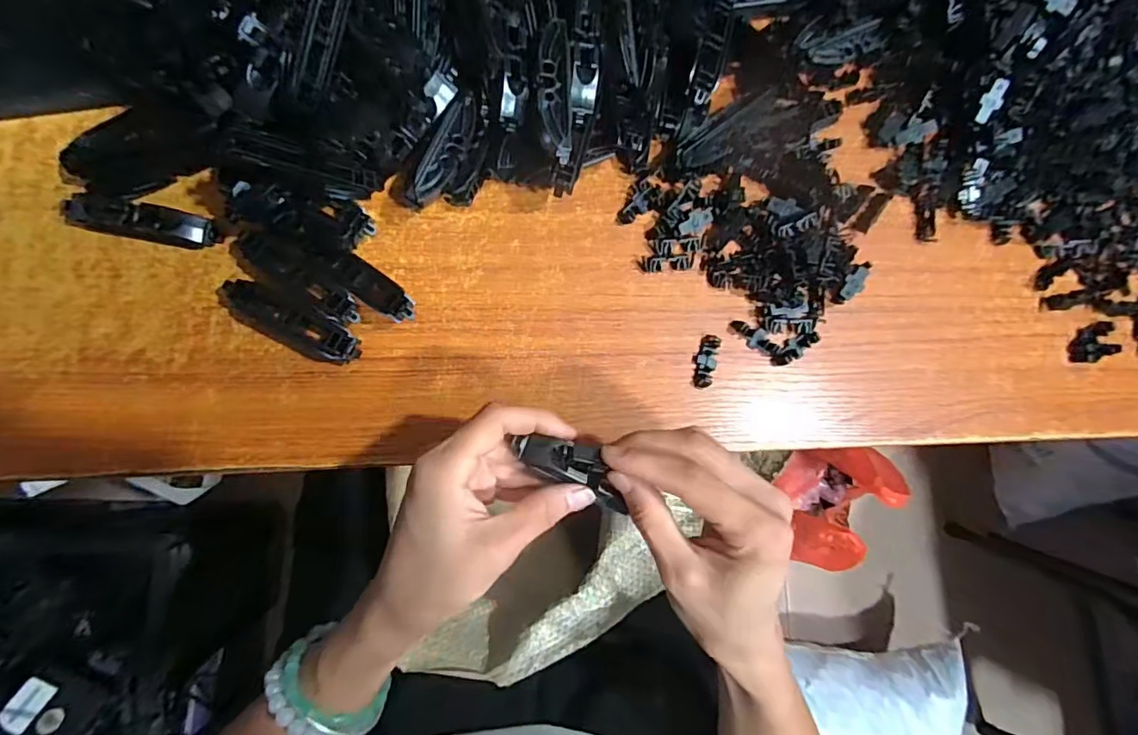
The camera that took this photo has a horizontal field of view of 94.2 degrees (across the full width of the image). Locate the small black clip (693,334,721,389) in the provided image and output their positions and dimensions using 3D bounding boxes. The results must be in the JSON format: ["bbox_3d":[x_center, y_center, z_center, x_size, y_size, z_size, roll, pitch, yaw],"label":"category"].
[{"bbox_3d":[0.089,-0.004,0.343,0.015,0.004,0.035,11,82,-6],"label":"small black clip"}]

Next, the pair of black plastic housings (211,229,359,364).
[{"bbox_3d":[-0.163,-0.026,0.309,0.085,0.016,0.024,27,81,-4],"label":"pair of black plastic housings"}]

